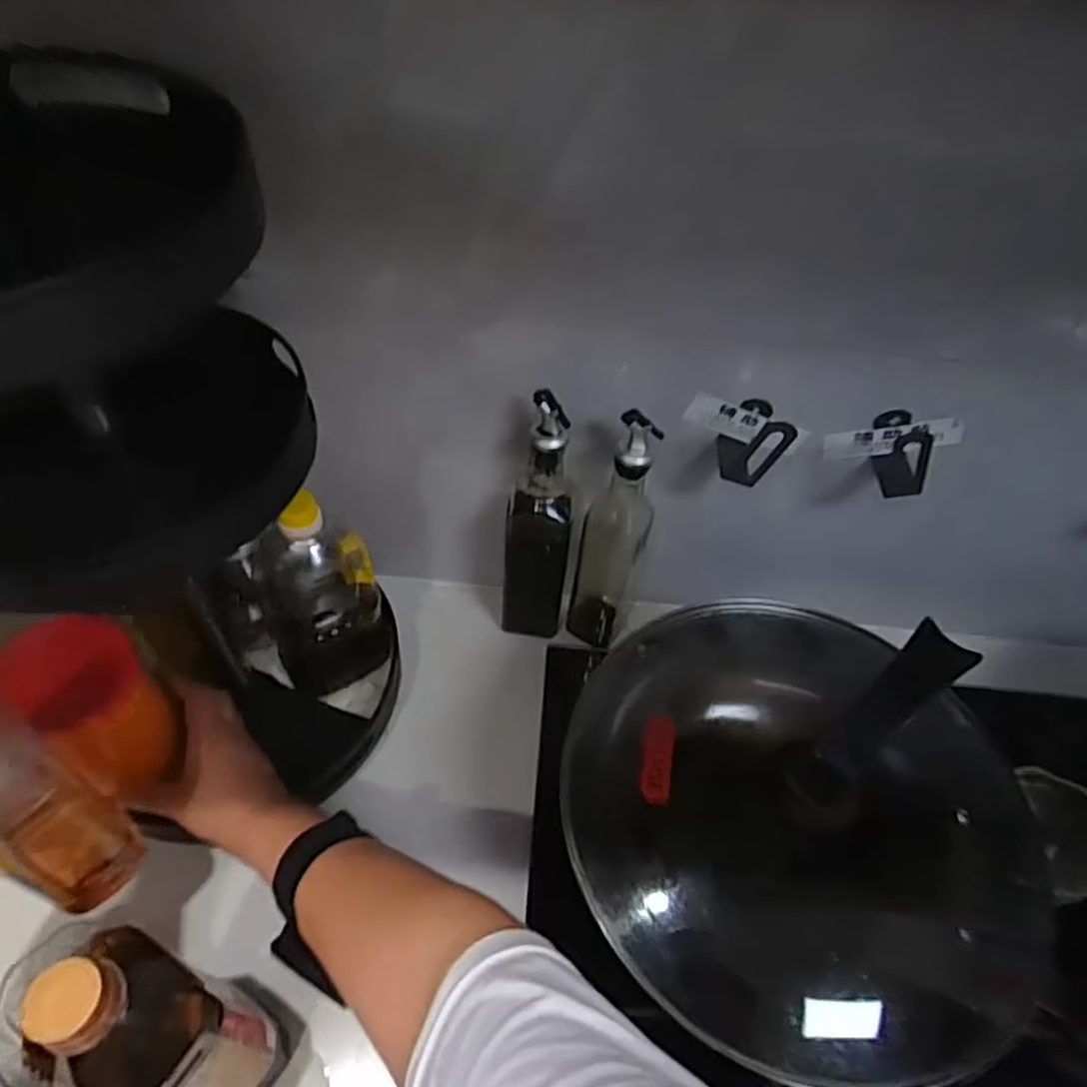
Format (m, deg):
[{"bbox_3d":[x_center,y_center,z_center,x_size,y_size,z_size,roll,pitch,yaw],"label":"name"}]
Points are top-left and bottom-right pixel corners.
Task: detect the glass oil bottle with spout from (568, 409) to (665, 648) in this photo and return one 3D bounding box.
[{"bbox_3d":[0.066,-0.004,0.657,0.056,0.285,0.055,17,52,8],"label":"glass oil bottle with spout"}]

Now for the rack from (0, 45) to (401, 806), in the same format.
[{"bbox_3d":[-0.262,-0.021,0.508,0.275,0.493,0.230,31,55,19],"label":"rack"}]

